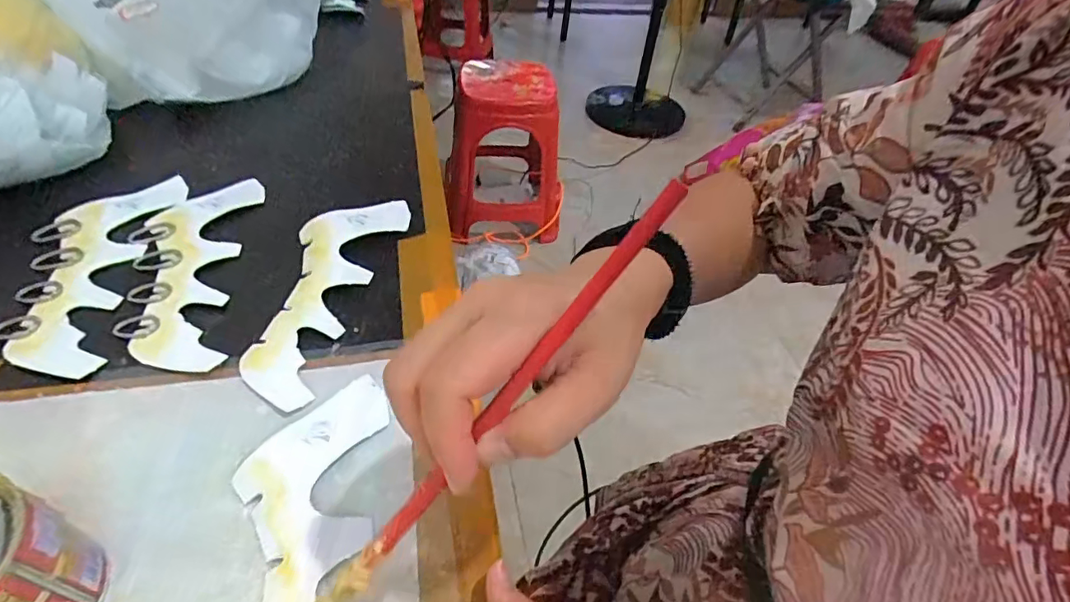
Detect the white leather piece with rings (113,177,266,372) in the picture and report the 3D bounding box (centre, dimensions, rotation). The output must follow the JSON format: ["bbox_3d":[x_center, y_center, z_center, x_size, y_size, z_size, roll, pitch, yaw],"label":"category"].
[{"bbox_3d":[-0.274,-0.029,0.416,0.084,0.008,0.214,-6,46,-13],"label":"white leather piece with rings"}]

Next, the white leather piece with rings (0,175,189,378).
[{"bbox_3d":[-0.341,-0.029,0.405,0.091,0.005,0.215,-6,46,-13],"label":"white leather piece with rings"}]

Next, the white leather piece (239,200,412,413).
[{"bbox_3d":[-0.166,-0.015,0.411,0.074,0.008,0.218,11,46,0],"label":"white leather piece"}]

